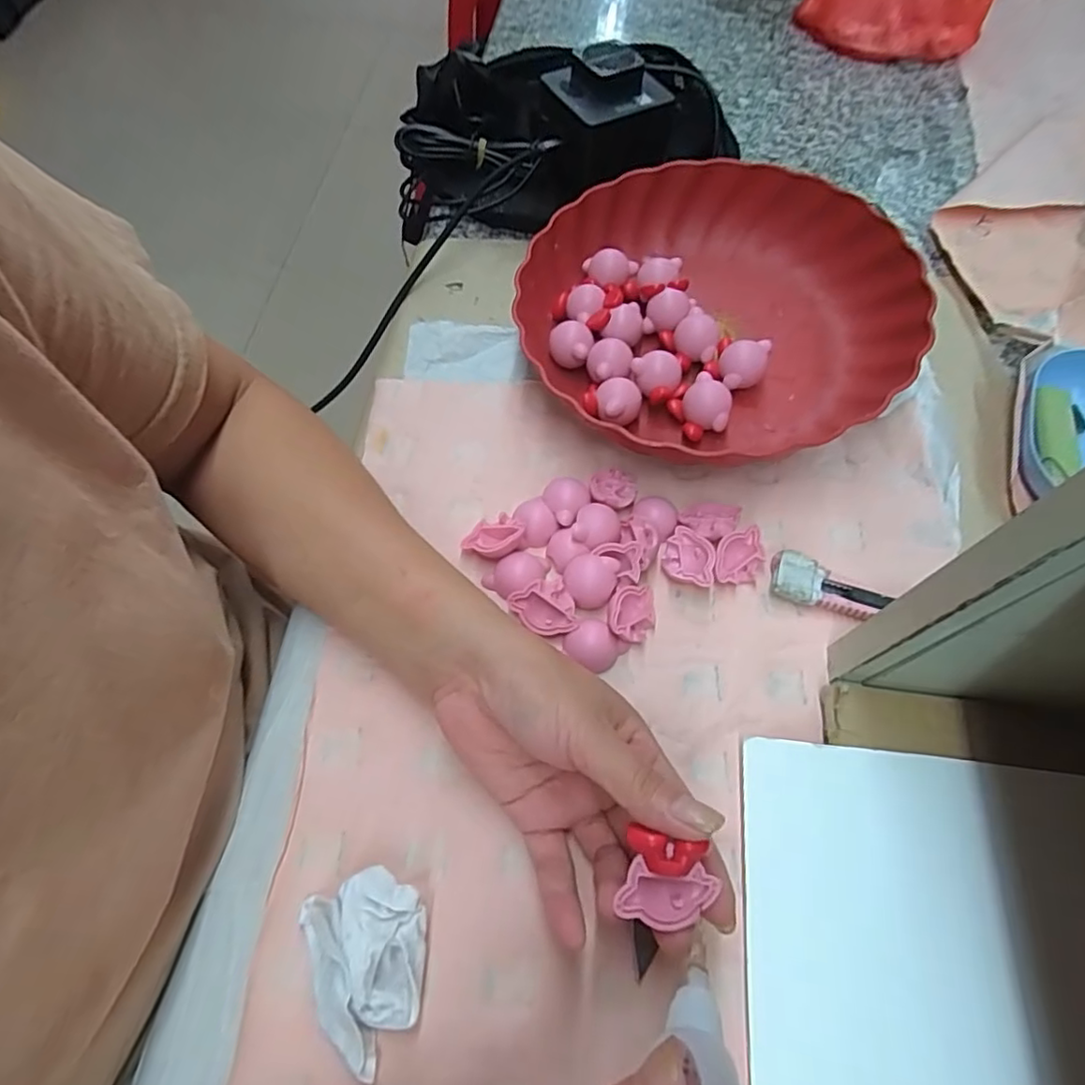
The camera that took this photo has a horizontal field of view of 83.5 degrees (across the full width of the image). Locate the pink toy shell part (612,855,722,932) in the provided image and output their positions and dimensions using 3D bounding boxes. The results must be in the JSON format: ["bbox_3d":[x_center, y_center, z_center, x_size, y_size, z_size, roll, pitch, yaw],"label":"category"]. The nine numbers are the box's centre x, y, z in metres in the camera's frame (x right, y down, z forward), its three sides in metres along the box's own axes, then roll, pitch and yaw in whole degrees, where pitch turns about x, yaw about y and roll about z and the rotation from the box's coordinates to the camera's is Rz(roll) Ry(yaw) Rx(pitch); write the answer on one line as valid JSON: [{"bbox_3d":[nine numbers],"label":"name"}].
[{"bbox_3d":[0.046,0.132,0.228,0.033,0.011,0.023,13,64,6],"label":"pink toy shell part"}]

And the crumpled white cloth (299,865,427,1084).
[{"bbox_3d":[-0.070,0.172,0.250,0.048,0.021,0.064,-25,66,-13],"label":"crumpled white cloth"}]

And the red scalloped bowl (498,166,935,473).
[{"bbox_3d":[0.108,-0.160,0.398,0.242,0.053,0.231,0,63,0],"label":"red scalloped bowl"}]

